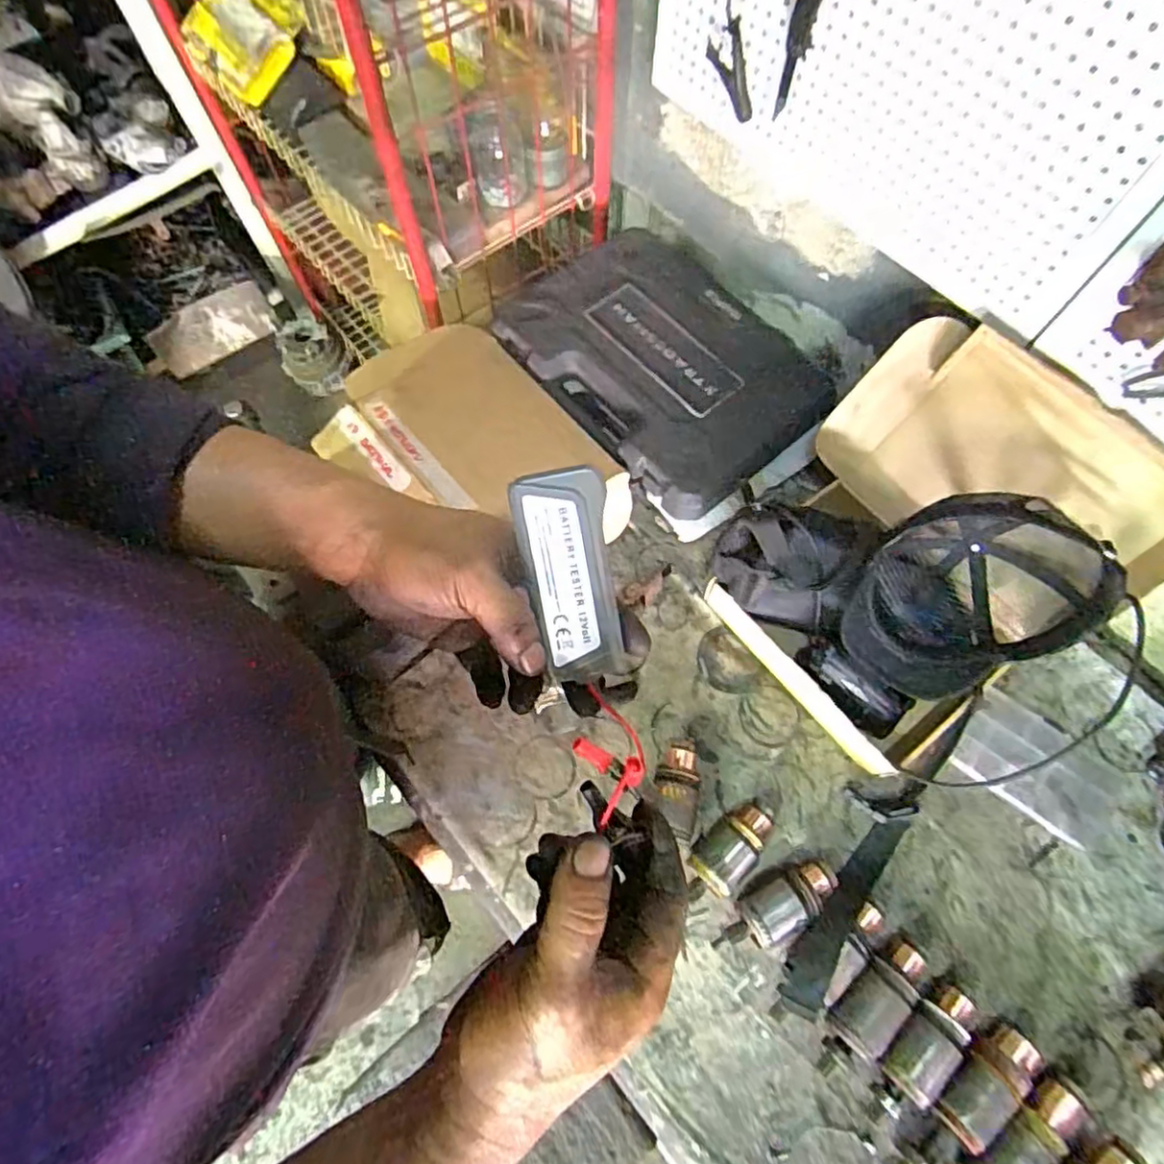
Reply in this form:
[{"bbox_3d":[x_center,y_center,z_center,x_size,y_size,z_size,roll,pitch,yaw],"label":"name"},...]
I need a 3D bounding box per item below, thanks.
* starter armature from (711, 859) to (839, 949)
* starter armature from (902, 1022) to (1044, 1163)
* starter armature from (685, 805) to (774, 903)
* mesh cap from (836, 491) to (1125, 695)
[{"bbox_3d":[0.196,0.329,0.668,0.139,0.041,0.051,-25,72,-9],"label":"starter armature"},{"bbox_3d":[0.350,0.491,0.616,0.187,0.051,0.049,-38,74,-13],"label":"starter armature"},{"bbox_3d":[0.154,0.281,0.692,0.121,0.050,0.056,-40,74,-13],"label":"starter armature"},{"bbox_3d":[0.376,0.011,0.655,0.218,0.169,0.165,-27,72,-9],"label":"mesh cap"}]

